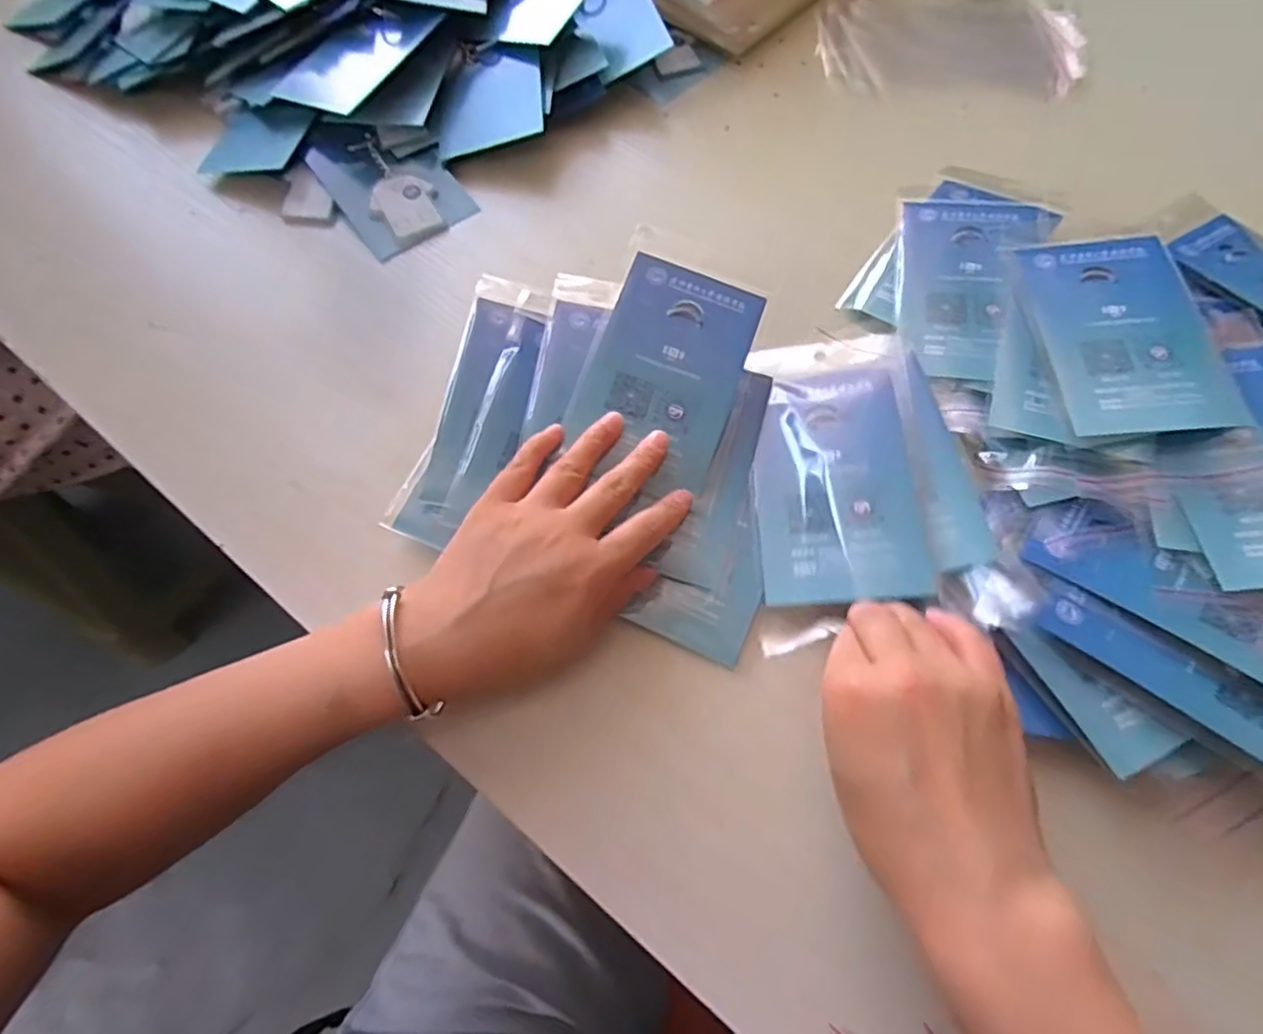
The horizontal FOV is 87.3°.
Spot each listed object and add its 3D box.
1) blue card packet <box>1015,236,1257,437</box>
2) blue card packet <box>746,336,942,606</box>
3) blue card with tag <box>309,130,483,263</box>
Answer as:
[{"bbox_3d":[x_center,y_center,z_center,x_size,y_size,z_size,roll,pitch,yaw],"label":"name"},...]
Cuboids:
[{"bbox_3d":[0.271,-0.104,0.364,0.084,0.004,0.135,-2,62,6],"label":"blue card packet"},{"bbox_3d":[0.111,-0.032,0.359,0.087,0.010,0.160,-3,65,8],"label":"blue card packet"},{"bbox_3d":[-0.174,-0.242,0.475,0.081,0.010,0.120,-34,75,-12],"label":"blue card with tag"}]

